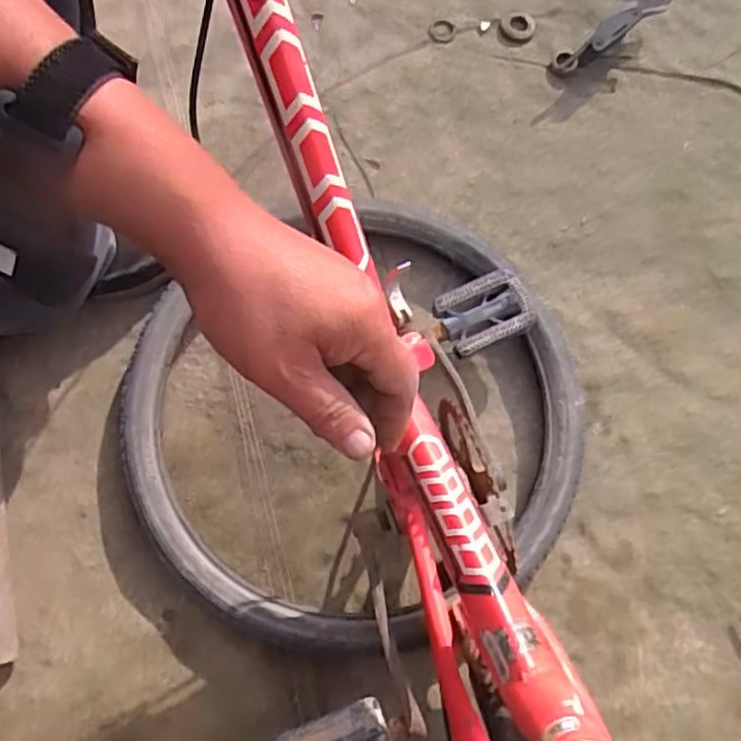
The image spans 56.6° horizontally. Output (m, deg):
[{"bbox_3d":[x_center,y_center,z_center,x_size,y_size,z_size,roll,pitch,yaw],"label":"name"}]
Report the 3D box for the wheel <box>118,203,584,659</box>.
[{"bbox_3d":[-0.017,0.046,0.710,0.468,0.063,0.468,0,78,-2],"label":"wheel"}]

